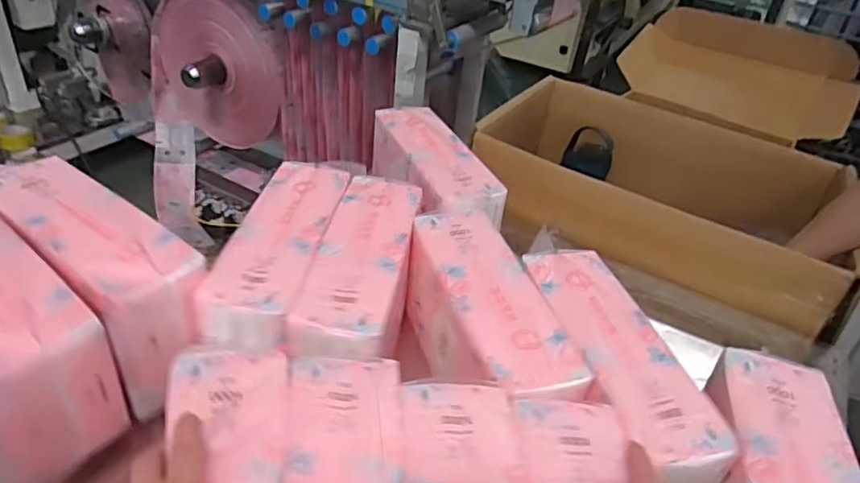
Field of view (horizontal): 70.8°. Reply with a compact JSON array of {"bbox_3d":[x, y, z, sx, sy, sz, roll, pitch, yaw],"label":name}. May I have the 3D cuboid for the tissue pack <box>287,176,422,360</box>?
[{"bbox_3d":[-0.070,0.044,0.653,0.090,0.116,0.279,10,35,3],"label":"tissue pack"}]

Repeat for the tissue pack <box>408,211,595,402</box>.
[{"bbox_3d":[0.055,0.091,0.613,0.095,0.115,0.251,-5,37,-17],"label":"tissue pack"}]

